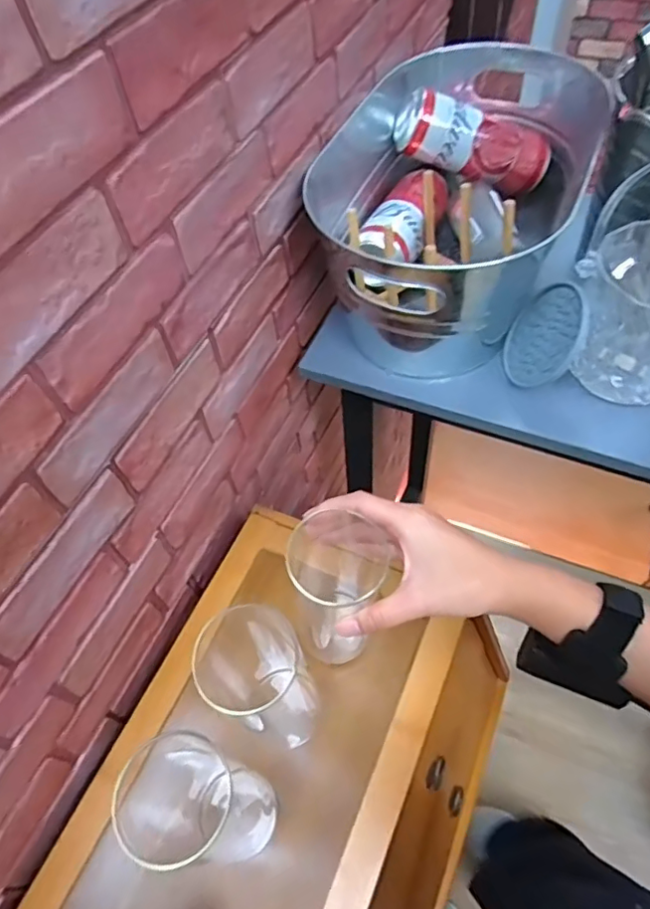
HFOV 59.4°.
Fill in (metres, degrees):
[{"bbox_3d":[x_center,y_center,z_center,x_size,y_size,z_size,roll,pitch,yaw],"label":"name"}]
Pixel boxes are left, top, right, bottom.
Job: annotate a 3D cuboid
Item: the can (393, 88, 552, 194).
[{"bbox_3d":[0.162,-0.337,0.617,0.170,0.065,0.060,11,54,-16],"label":"can"}]

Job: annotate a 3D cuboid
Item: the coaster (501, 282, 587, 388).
[{"bbox_3d":[0.199,-0.109,0.518,0.011,0.091,0.091,15,30,-24],"label":"coaster"}]

